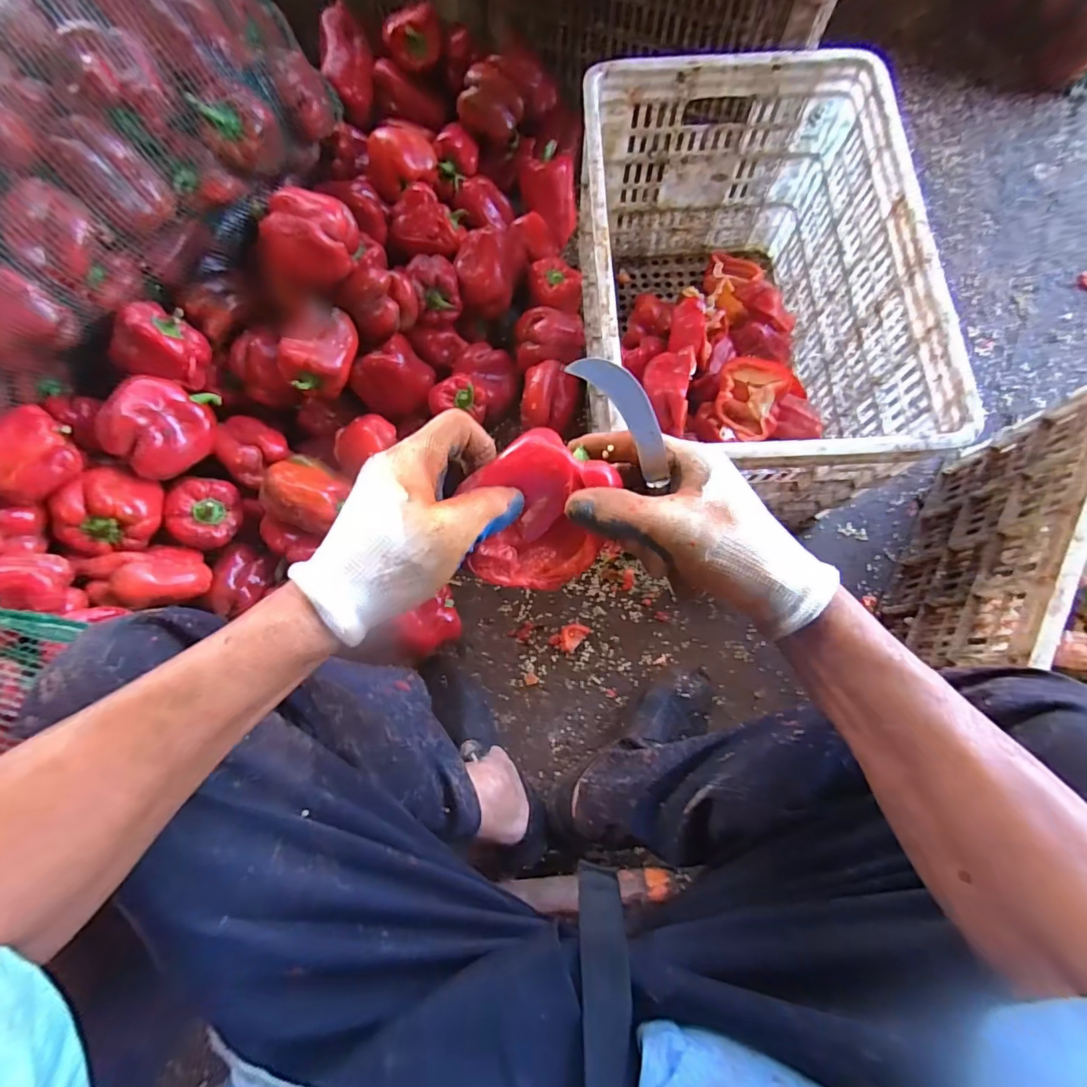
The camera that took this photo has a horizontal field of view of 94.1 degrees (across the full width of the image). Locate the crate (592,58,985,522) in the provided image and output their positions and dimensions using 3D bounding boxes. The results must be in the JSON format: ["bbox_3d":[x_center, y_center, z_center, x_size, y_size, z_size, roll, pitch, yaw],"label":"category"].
[{"bbox_3d":[0.237,-0.310,0.689,0.351,0.302,0.536,-4,77,0],"label":"crate"}]

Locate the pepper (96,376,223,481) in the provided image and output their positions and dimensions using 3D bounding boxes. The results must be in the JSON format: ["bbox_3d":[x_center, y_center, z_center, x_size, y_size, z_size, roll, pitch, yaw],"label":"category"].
[{"bbox_3d":[-0.469,-0.146,0.619,0.084,0.074,0.129,17,78,4],"label":"pepper"}]

